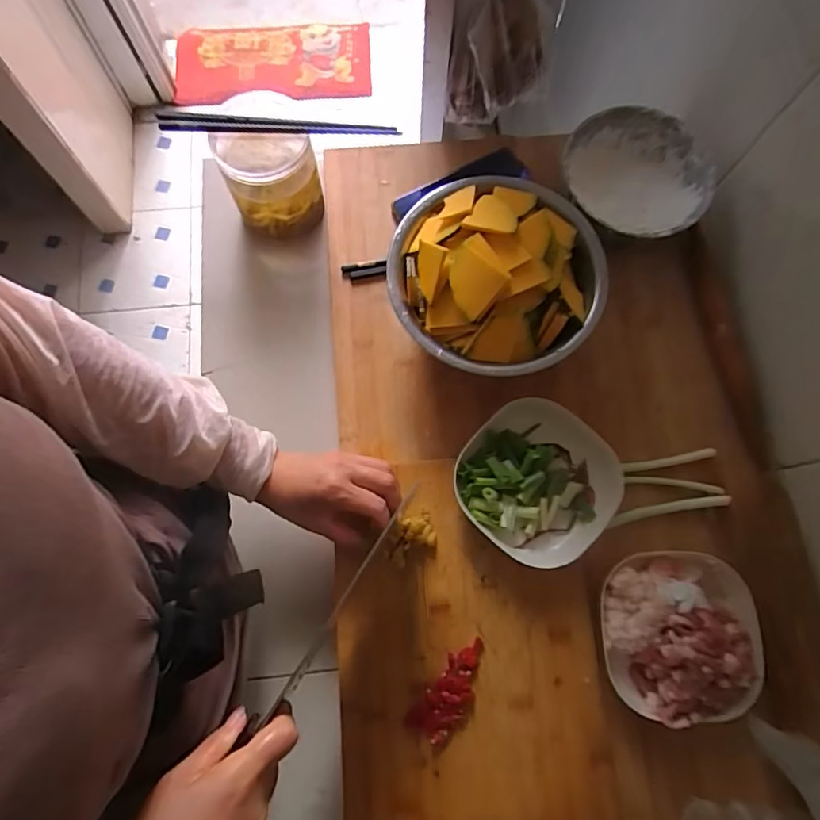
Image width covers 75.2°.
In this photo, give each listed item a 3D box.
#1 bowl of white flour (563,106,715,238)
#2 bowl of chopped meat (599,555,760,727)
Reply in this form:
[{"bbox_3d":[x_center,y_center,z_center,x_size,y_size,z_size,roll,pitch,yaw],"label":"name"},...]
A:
[{"bbox_3d":[0.248,-0.257,0.599,0.161,0.058,0.149,0,75,-1],"label":"bowl of white flour"},{"bbox_3d":[0.250,0.206,0.488,0.138,0.041,0.142,0,75,-1],"label":"bowl of chopped meat"}]

